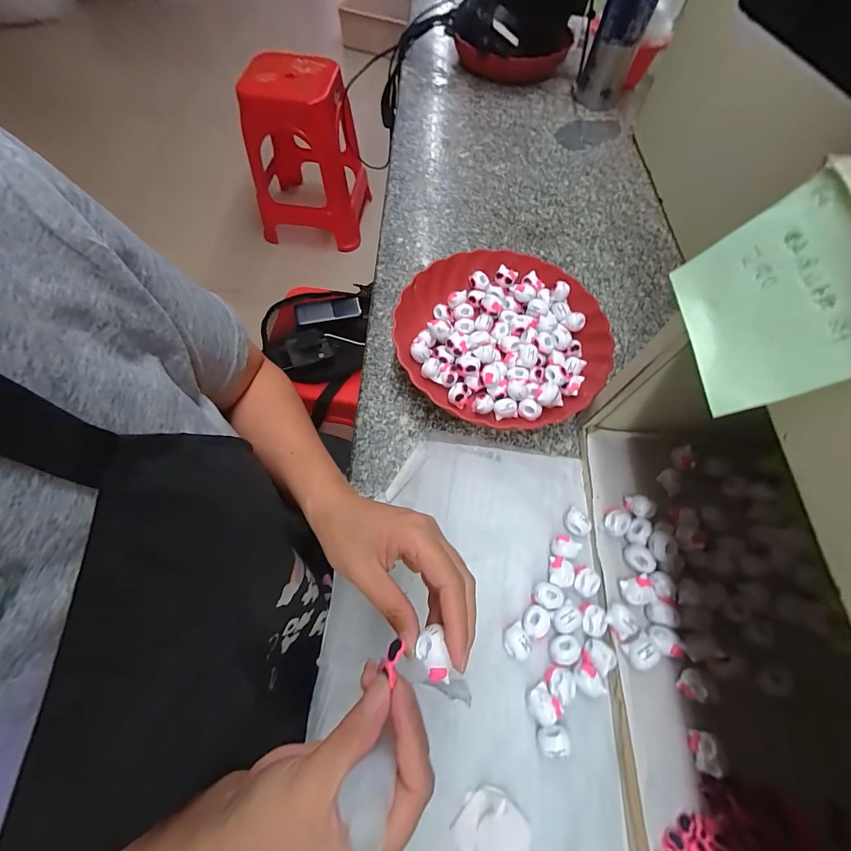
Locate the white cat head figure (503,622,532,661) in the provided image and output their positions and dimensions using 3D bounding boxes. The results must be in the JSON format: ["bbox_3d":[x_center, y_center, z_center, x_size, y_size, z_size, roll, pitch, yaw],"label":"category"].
[{"bbox_3d":[0.078,0.184,0.312,0.021,0.015,0.024,-28,69,-14],"label":"white cat head figure"}]

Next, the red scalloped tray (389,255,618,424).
[{"bbox_3d":[0.090,-0.102,0.431,0.216,0.048,0.227,-34,71,-17],"label":"red scalloped tray"}]

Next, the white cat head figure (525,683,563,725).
[{"bbox_3d":[0.094,0.225,0.295,0.023,0.016,0.025,1,65,-2],"label":"white cat head figure"}]

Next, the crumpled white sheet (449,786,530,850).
[{"bbox_3d":[0.051,0.296,0.264,0.055,0.006,0.045,40,70,15],"label":"crumpled white sheet"}]

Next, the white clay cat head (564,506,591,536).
[{"bbox_3d":[0.146,0.094,0.355,0.019,0.013,0.025,-33,70,-16],"label":"white clay cat head"}]

